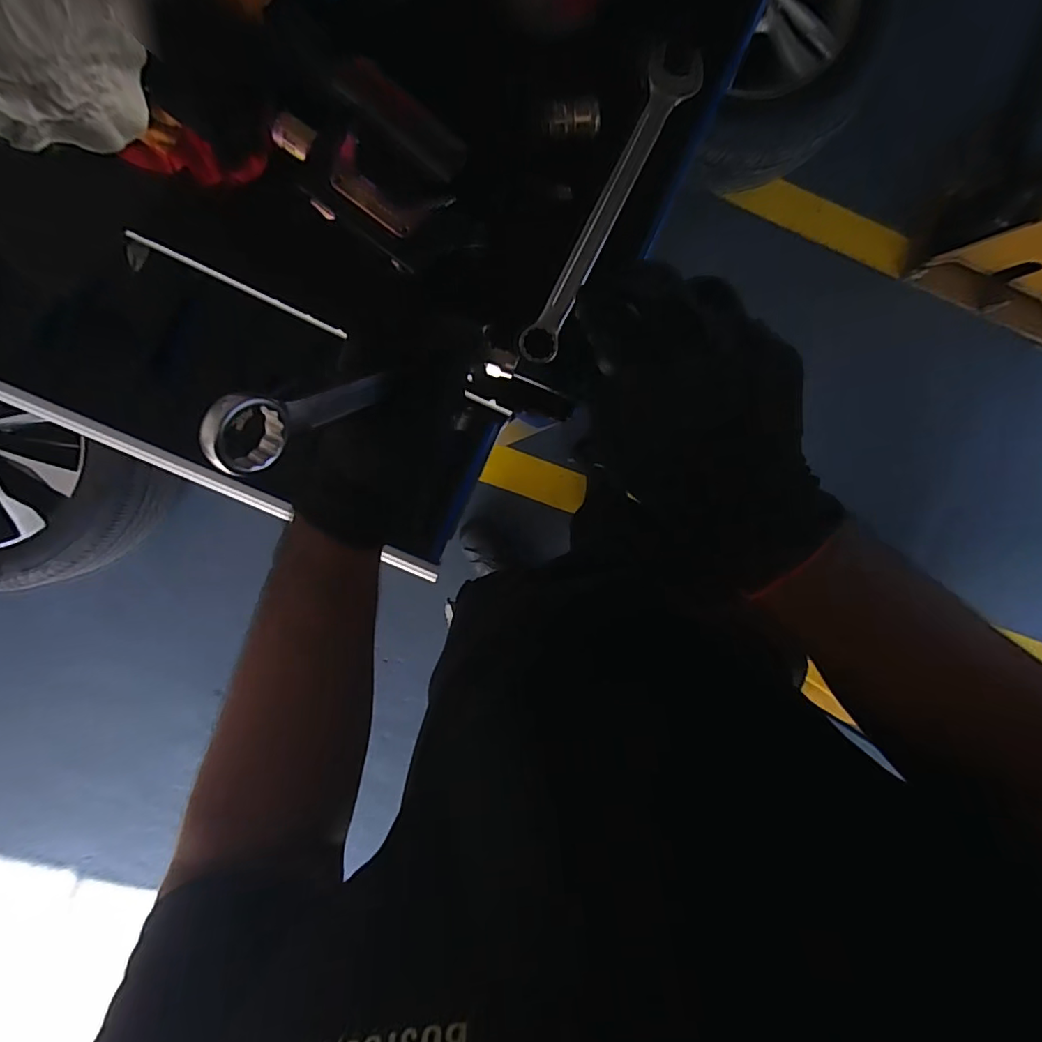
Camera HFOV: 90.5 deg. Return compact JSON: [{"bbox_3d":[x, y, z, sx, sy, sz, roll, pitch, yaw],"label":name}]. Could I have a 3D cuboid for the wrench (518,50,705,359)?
[{"bbox_3d":[0.056,-0.208,0.346,0.030,0.008,0.219,27,93,-7],"label":"wrench"}]

